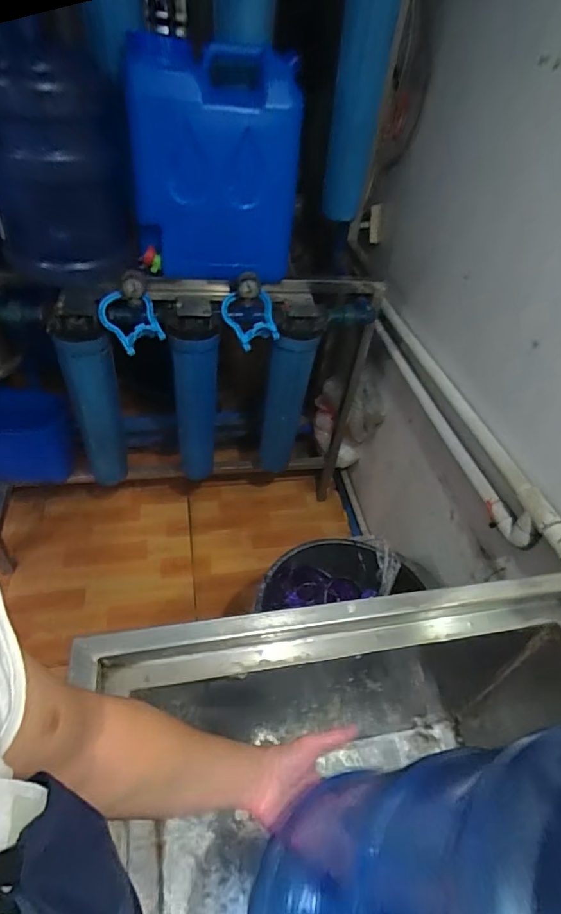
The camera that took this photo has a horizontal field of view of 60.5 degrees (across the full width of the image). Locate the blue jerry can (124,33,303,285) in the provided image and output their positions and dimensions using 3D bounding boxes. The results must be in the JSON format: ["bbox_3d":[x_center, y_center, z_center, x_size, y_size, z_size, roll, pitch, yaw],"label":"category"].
[{"bbox_3d":[-0.132,-0.565,0.969,0.322,0.392,0.190,-6,46,-14],"label":"blue jerry can"}]

